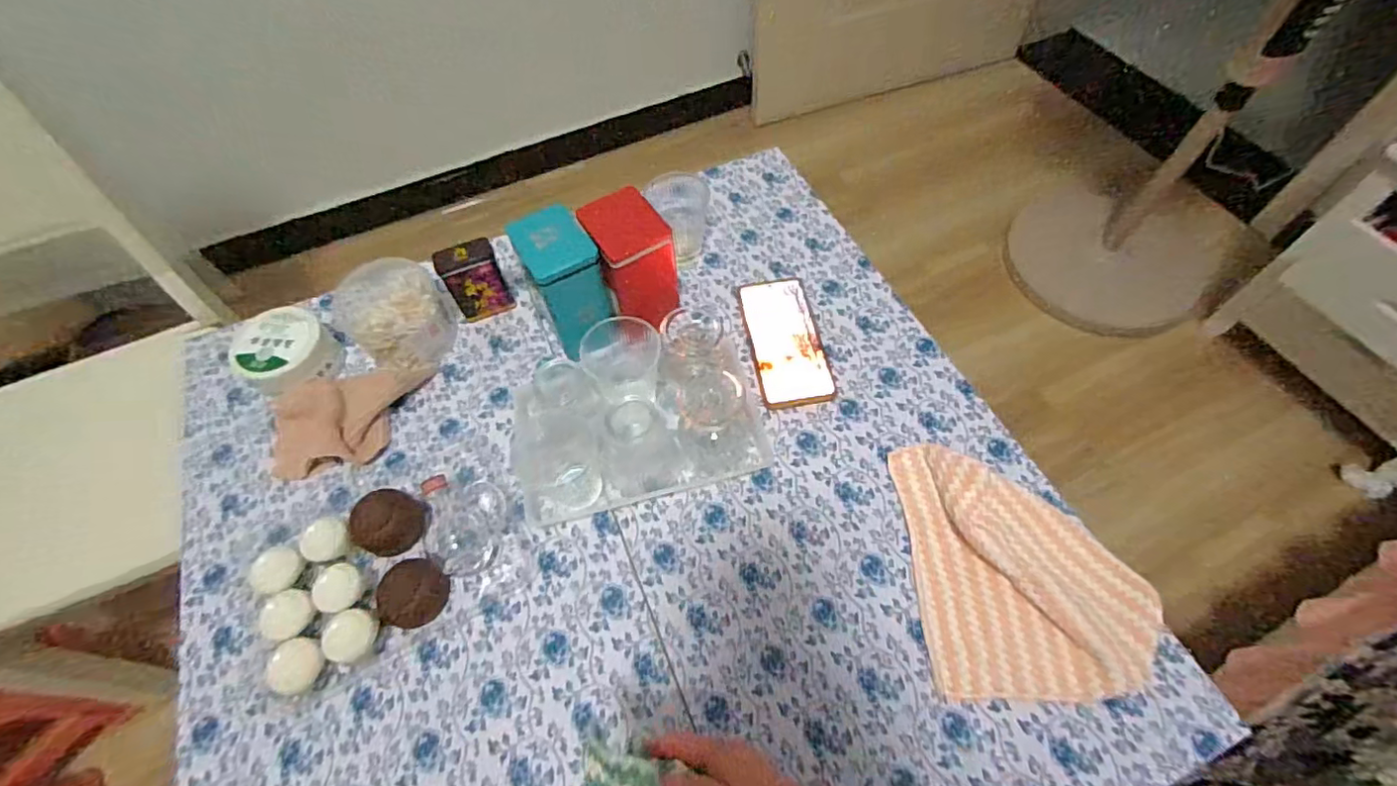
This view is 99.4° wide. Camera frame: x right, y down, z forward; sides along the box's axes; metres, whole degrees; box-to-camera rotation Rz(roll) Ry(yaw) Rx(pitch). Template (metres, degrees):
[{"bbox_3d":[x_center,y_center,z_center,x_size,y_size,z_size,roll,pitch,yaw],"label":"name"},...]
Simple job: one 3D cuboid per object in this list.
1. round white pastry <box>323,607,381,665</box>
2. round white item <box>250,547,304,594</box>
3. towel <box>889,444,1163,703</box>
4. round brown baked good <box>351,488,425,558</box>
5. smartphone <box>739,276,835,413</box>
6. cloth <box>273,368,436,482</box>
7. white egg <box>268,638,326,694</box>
[{"bbox_3d":[-0.288,0.204,0.497,0.036,0.032,0.040,14,61,10],"label":"round white pastry"},{"bbox_3d":[-0.369,0.161,0.530,0.036,0.038,0.039,-1,59,2],"label":"round white item"},{"bbox_3d":[0.283,0.143,0.510,0.185,0.034,0.210,-2,59,1],"label":"towel"},{"bbox_3d":[-0.287,0.124,0.554,0.054,0.052,0.057,-1,59,2],"label":"round brown baked good"},{"bbox_3d":[0.095,-0.060,0.650,0.076,0.016,0.159,-8,59,-3],"label":"smartphone"},{"bbox_3d":[-0.359,0.028,0.607,0.147,0.027,0.099,-9,59,-3],"label":"cloth"},{"bbox_3d":[-0.325,0.225,0.487,0.034,0.037,0.039,9,60,8],"label":"white egg"}]

